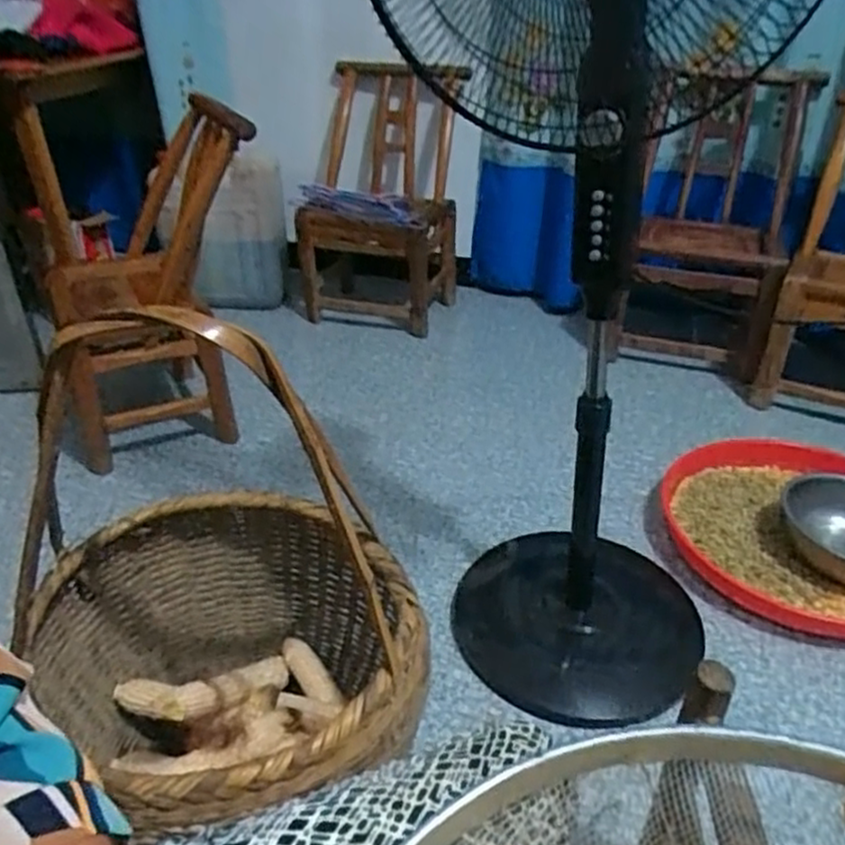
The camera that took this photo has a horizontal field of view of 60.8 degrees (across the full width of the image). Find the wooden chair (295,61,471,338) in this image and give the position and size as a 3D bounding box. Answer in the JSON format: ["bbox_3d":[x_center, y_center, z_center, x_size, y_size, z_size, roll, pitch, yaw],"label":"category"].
[{"bbox_3d":[-0.119,-0.572,1.843,0.387,0.588,0.322,11,35,17],"label":"wooden chair"}]

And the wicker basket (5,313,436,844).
[{"bbox_3d":[-0.185,0.147,0.693,0.319,0.521,0.384,-17,36,-24],"label":"wicker basket"}]

